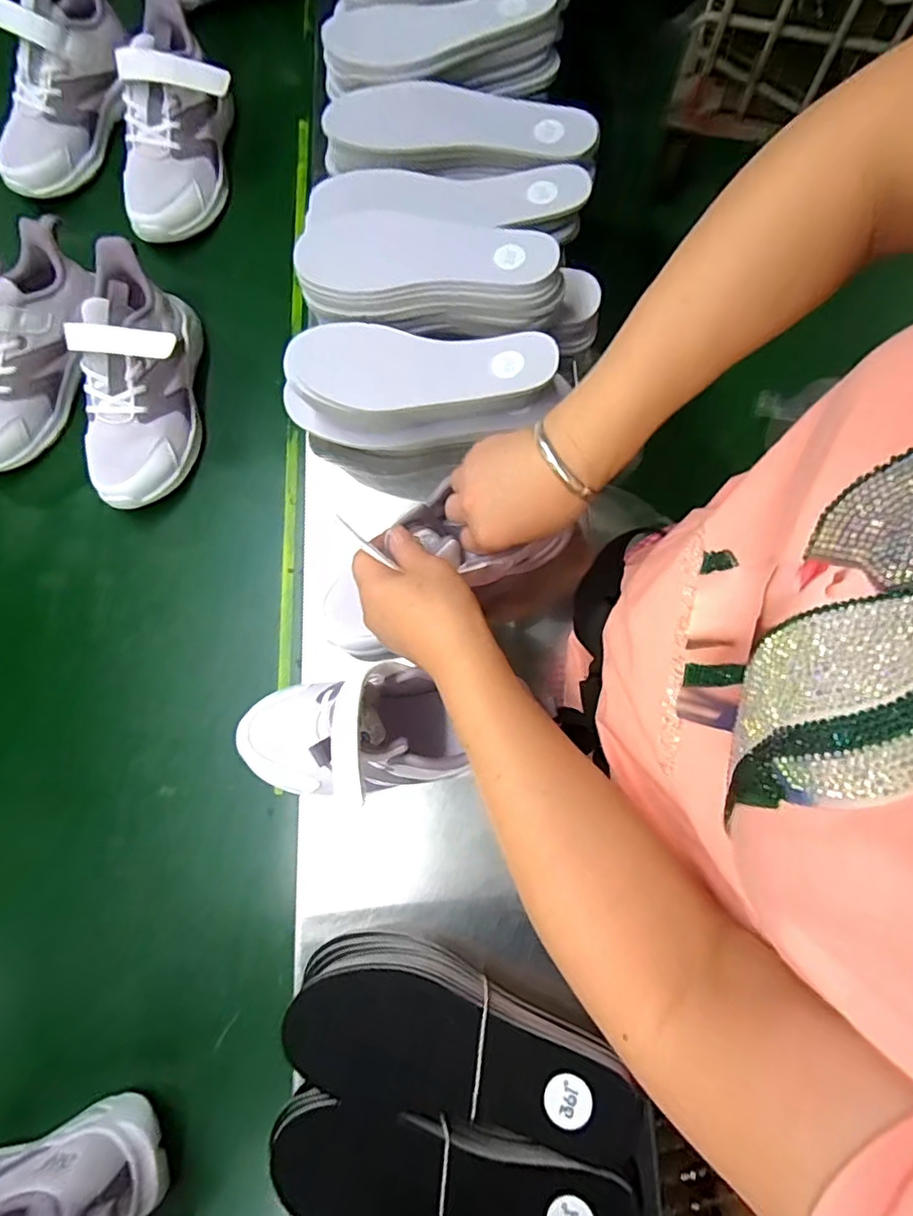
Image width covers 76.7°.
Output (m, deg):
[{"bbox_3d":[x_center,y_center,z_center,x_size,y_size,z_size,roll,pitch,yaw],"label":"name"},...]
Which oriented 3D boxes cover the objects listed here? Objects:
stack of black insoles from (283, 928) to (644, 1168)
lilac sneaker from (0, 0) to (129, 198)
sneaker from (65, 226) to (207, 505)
[{"bbox_3d":[0.002,0.270,0.365,0.205,0.067,0.079,11,78,2],"label":"stack of black insoles"},{"bbox_3d":[-0.395,-0.518,0.565,0.095,0.091,0.224,22,99,5],"label":"lilac sneaker"},{"bbox_3d":[-0.263,-0.194,0.482,0.085,0.094,0.208,2,78,0],"label":"sneaker"}]

